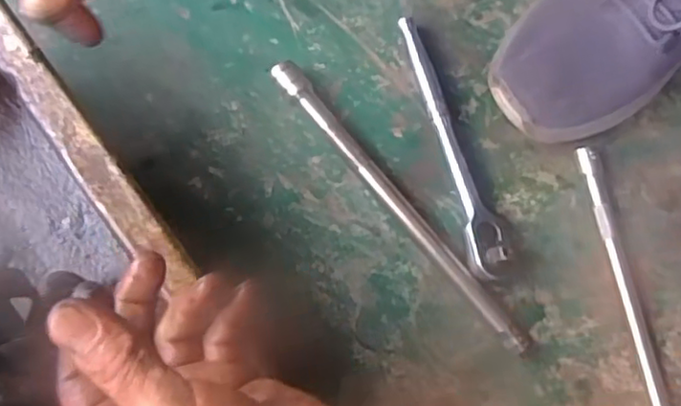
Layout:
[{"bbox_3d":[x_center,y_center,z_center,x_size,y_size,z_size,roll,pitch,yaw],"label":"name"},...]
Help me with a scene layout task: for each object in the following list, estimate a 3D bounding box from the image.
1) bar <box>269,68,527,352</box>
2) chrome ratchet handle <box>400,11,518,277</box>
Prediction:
[{"bbox_3d":[0.038,0.000,0.440,0.017,0.020,0.249,-39,81,-9],"label":"bar"},{"bbox_3d":[0.082,-0.045,0.445,0.030,0.024,0.193,-13,78,-4],"label":"chrome ratchet handle"}]

